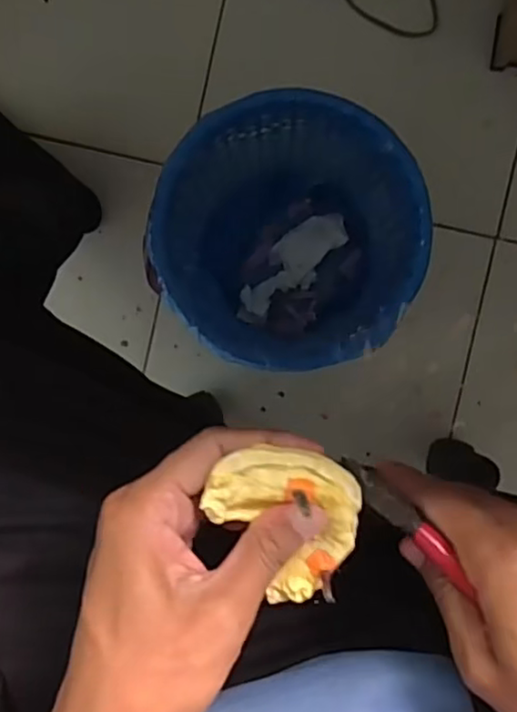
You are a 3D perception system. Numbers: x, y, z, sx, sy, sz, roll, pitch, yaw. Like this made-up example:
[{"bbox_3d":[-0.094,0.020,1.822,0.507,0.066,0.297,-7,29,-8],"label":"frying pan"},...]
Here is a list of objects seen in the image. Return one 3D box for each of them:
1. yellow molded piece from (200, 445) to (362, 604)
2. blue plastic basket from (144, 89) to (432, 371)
[{"bbox_3d":[0.015,0.064,0.254,0.052,0.016,0.065,-37,91,2],"label":"yellow molded piece"},{"bbox_3d":[0.027,-0.119,0.703,0.250,0.248,0.243,1,92,1],"label":"blue plastic basket"}]

